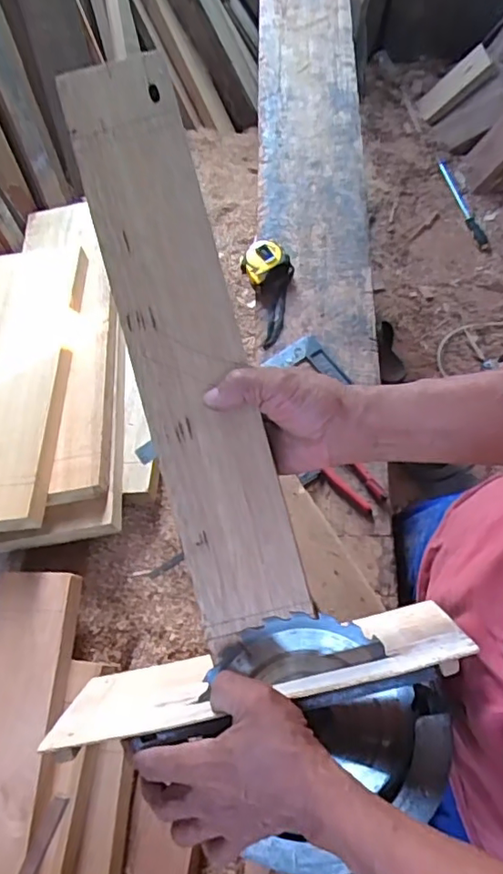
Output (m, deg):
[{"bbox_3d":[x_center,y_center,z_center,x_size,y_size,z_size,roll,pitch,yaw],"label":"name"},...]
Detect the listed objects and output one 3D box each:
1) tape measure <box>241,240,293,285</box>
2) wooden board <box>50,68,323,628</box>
[{"bbox_3d":[0.023,-0.268,0.877,0.077,0.046,0.063,-20,68,-7],"label":"tape measure"},{"bbox_3d":[-0.055,-0.078,0.449,0.089,0.025,0.460,-15,88,-5],"label":"wooden board"}]

